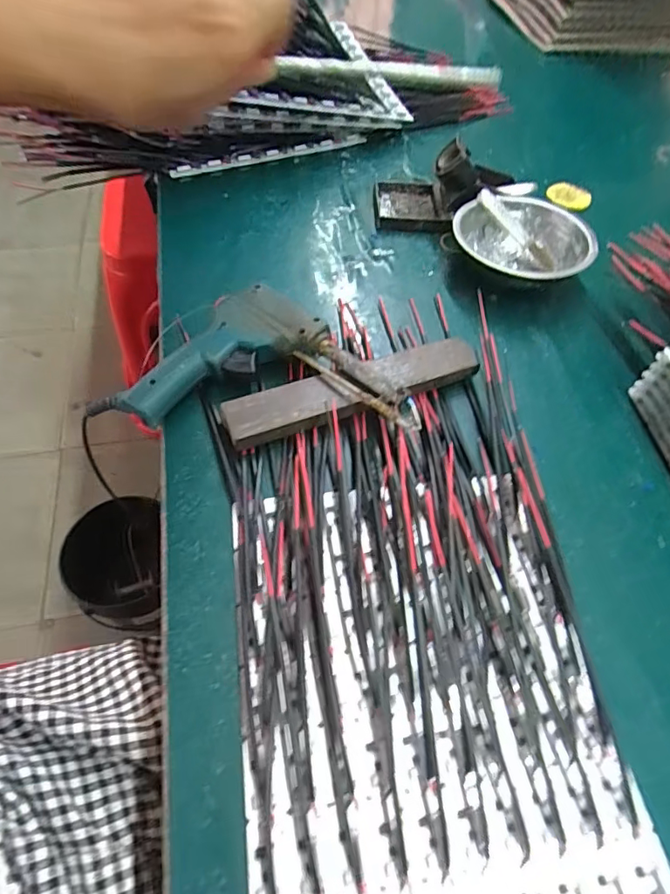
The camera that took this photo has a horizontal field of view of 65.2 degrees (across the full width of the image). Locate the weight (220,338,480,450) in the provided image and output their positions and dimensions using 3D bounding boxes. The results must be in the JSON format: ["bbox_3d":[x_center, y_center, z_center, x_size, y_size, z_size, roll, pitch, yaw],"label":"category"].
[{"bbox_3d":[0.015,-0.042,0.395,0.197,0.023,0.035,-18,58,-15],"label":"weight"}]

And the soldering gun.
[{"bbox_3d":[-0.058,-0.067,0.403,0.233,0.037,0.128,4,55,-1],"label":"soldering gun"}]

